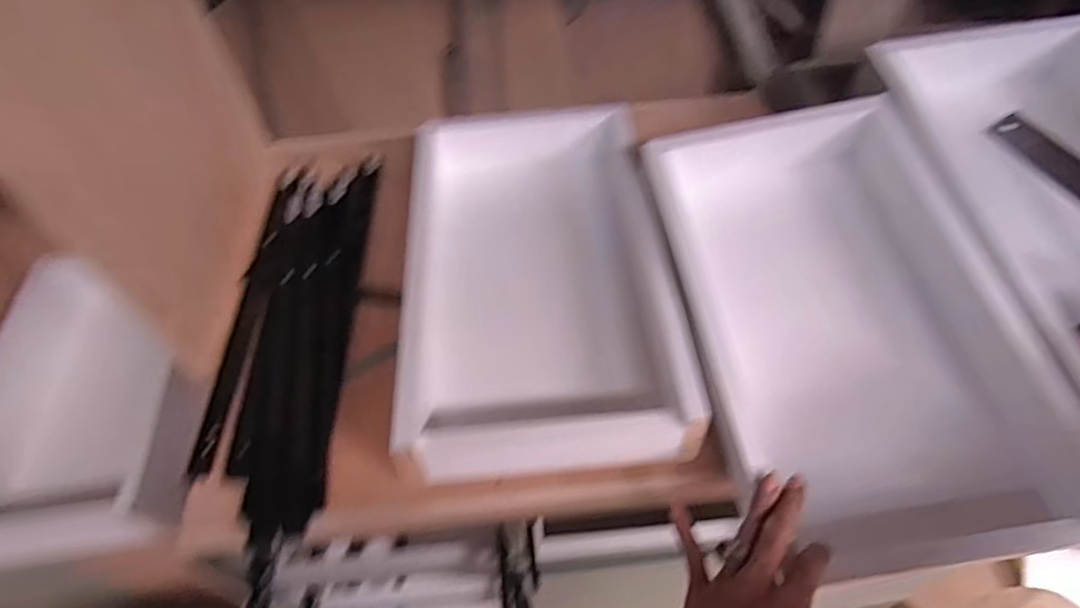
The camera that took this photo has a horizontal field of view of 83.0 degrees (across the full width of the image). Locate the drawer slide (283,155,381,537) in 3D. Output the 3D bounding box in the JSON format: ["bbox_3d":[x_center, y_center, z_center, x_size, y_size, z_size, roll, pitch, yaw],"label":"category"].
[{"bbox_3d":[-0.235,0.003,0.699,0.046,0.011,0.501,-4,54,0],"label":"drawer slide"}]

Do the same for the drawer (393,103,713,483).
[{"bbox_3d":[-0.001,-0.054,0.675,0.262,0.084,0.464,-4,54,0],"label":"drawer"}]

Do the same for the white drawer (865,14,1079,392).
[{"bbox_3d":[0.531,-0.107,0.629,0.288,0.129,0.487,-9,54,-1],"label":"white drawer"}]

